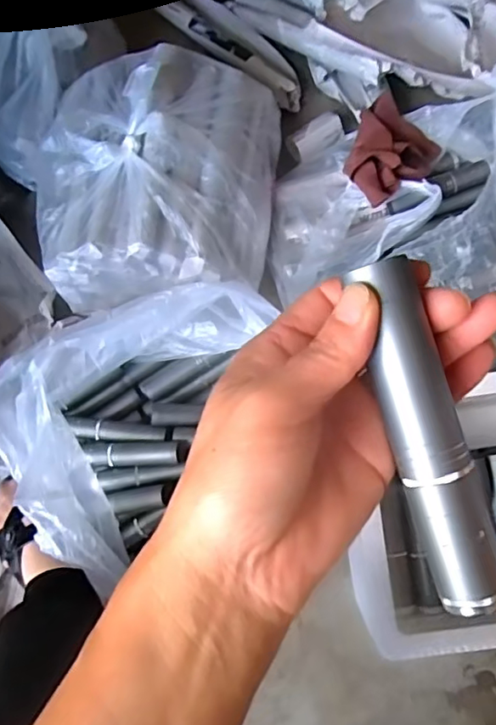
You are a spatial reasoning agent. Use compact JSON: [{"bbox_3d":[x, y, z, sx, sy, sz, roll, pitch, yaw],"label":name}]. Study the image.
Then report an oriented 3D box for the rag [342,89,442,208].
[{"bbox_3d":[0.163,-0.256,0.682,0.123,0.047,0.112,-40,76,-6],"label":"rag"}]

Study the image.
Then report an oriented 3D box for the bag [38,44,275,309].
[{"bbox_3d":[-0.103,-0.223,0.687,0.282,0.126,0.281,-3,76,3],"label":"bag"}]

